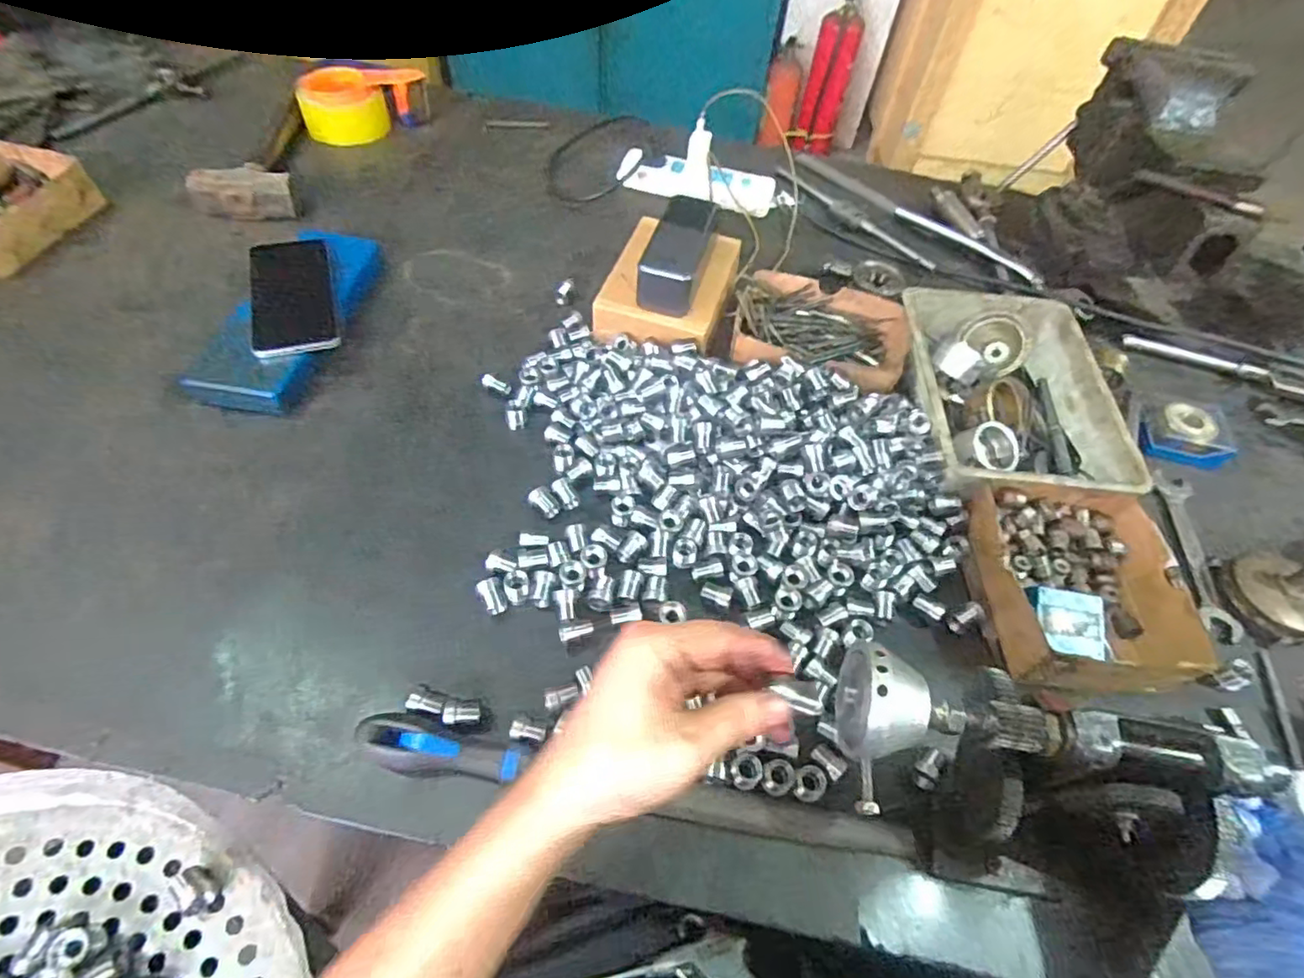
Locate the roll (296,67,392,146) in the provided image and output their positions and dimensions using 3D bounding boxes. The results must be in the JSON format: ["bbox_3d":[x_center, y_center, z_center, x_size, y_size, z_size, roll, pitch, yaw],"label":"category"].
[{"bbox_3d":[-0.433,-0.539,0.884,0.110,0.054,0.110,2,54,-2],"label":"roll"}]

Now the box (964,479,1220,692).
[{"bbox_3d":[0.348,0.077,0.514,0.148,0.055,0.177,1,54,-3],"label":"box"}]

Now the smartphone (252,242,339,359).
[{"bbox_3d":[-0.363,-0.198,0.639,0.075,0.007,0.180,-12,57,-21],"label":"smartphone"}]

